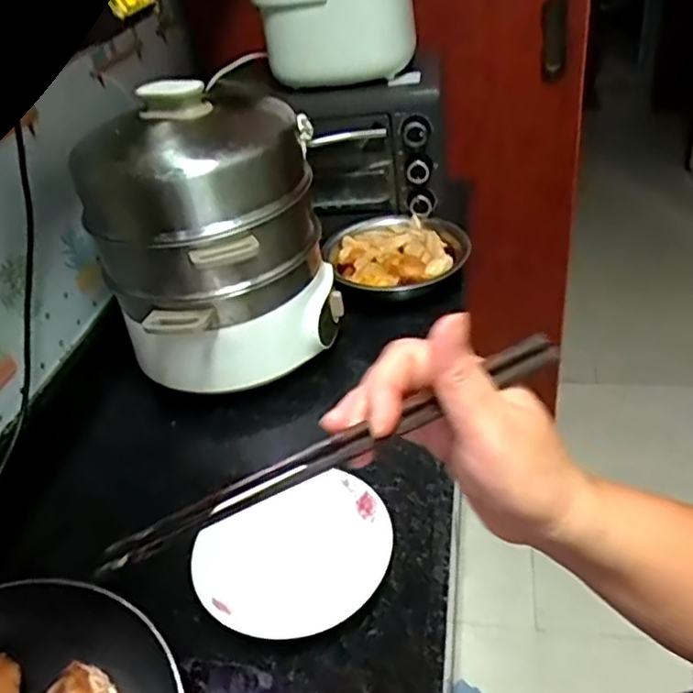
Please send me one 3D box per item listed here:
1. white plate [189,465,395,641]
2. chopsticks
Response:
[{"bbox_3d":[-0.052,0.198,0.659,0.180,0.023,0.193,-1,38,1],"label":"white plate"},{"bbox_3d":[-0.015,0.055,0.314,0.243,0.016,0.017,-27,37,12],"label":"chopsticks"}]

